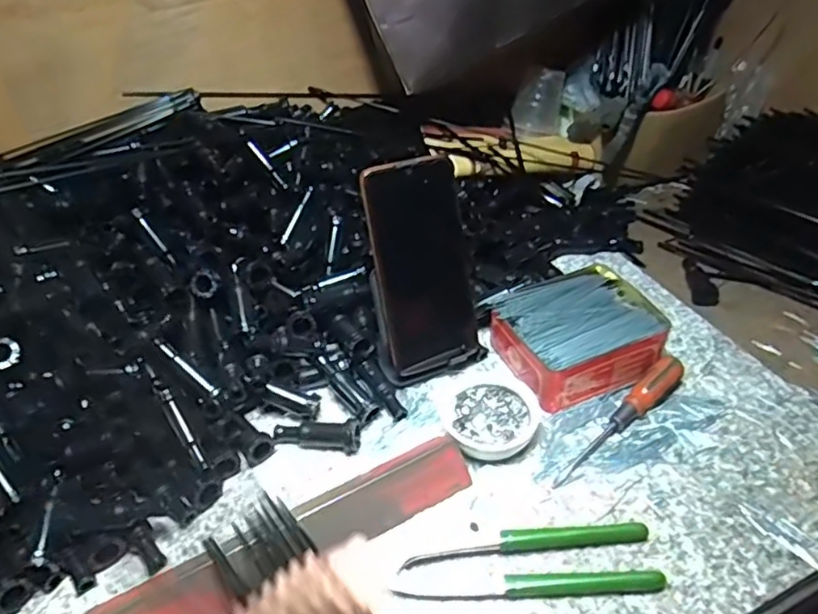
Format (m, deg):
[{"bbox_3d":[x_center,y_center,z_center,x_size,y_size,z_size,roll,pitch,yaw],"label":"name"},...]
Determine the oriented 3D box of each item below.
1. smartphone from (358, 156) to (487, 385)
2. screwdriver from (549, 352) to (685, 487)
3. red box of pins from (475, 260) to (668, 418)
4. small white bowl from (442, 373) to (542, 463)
[{"bbox_3d":[0.015,-0.028,0.507,0.090,0.175,0.017,-14,18,-20],"label":"smartphone"},{"bbox_3d":[0.161,0.084,0.483,0.150,0.022,0.021,-30,48,-27],"label":"screwdriver"},{"bbox_3d":[0.142,0.022,0.536,0.125,0.047,0.108,-20,44,-18],"label":"red box of pins"},{"bbox_3d":[0.063,0.081,0.493,0.074,0.015,0.084,-11,42,-8],"label":"small white bowl"}]

